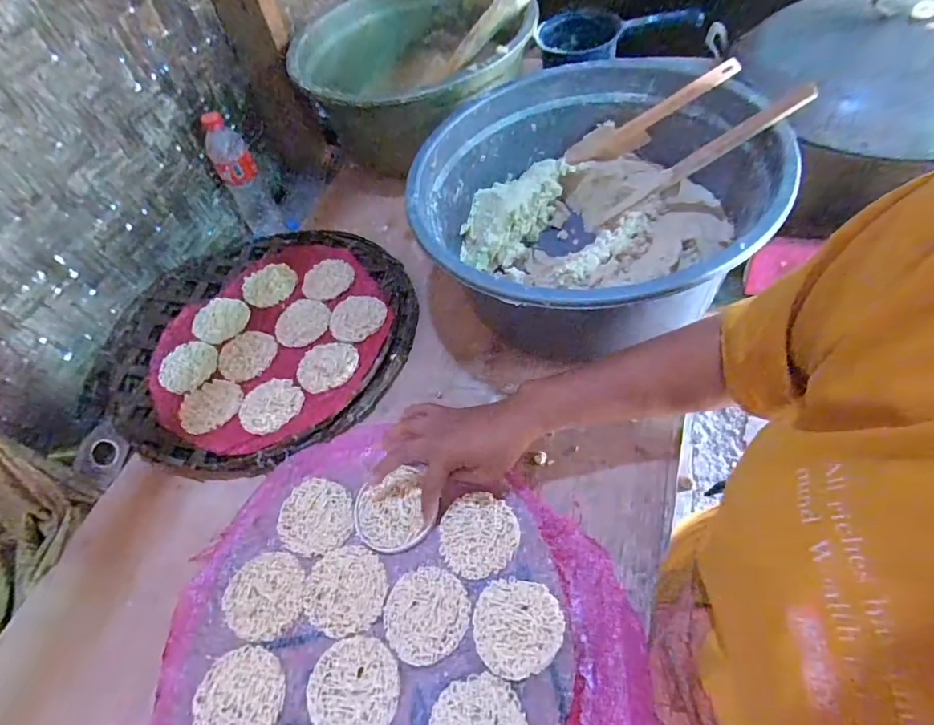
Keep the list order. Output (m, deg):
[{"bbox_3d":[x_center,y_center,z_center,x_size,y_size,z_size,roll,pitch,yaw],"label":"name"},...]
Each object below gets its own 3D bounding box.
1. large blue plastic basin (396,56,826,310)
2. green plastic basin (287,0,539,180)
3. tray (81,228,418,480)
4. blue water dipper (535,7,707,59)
[{"bbox_3d":[0.141,-0.179,0.638,0.381,0.203,0.406,-5,55,7],"label":"large blue plastic basin"},{"bbox_3d":[-0.093,-0.509,0.887,0.374,0.167,0.401,-5,55,7],"label":"green plastic basin"},{"bbox_3d":[-0.311,-0.048,0.732,0.478,0.049,0.431,26,64,25],"label":"tray"},{"bbox_3d":[0.249,-0.542,0.829,0.263,0.052,0.076,2,56,12],"label":"blue water dipper"}]

